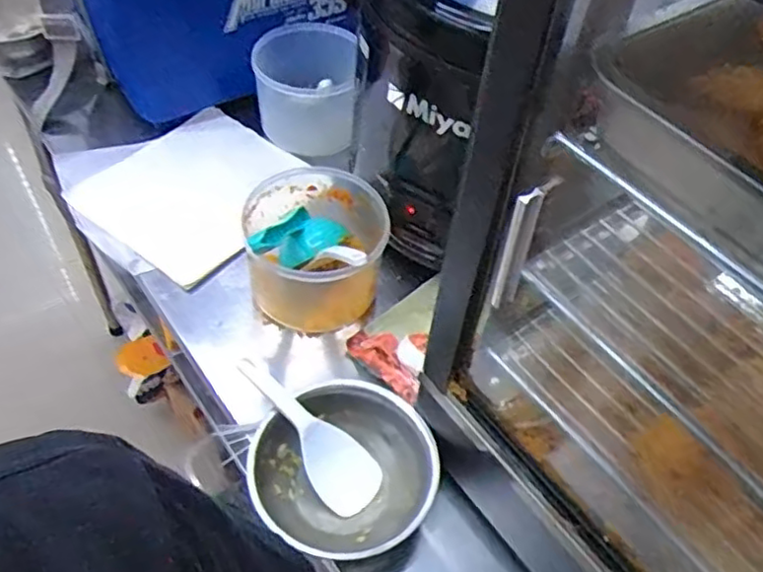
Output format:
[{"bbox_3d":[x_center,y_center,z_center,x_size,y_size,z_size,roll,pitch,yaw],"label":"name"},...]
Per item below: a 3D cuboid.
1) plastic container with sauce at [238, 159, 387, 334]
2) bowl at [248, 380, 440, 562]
[{"bbox_3d":[-0.079,-0.047,0.802,0.156,0.143,0.166,2,51,-3],"label":"plastic container with sauce"},{"bbox_3d":[-0.034,0.187,0.669,0.172,0.069,0.164,2,51,-3],"label":"bowl"}]

